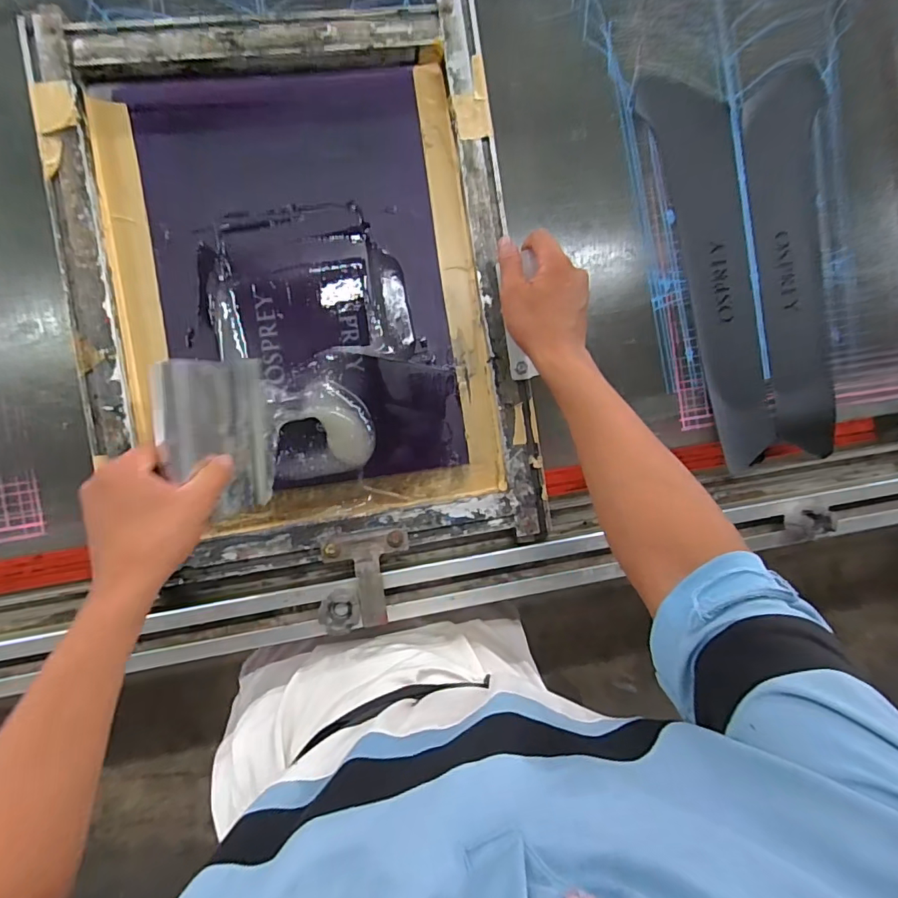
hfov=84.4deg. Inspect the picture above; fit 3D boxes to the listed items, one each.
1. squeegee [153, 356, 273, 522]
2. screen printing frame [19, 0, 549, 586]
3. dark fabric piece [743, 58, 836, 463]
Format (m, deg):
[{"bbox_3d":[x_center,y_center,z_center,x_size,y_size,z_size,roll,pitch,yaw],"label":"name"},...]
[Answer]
[{"bbox_3d":[-0.197,-0.010,0.434,0.018,0.131,0.135,4,93,16],"label":"squeegee"},{"bbox_3d":[-0.146,-0.153,0.494,0.415,0.032,0.522,-9,91,-6],"label":"screen printing frame"},{"bbox_3d":[0.389,-0.211,0.557,0.088,0.012,0.423,-4,91,-6],"label":"dark fabric piece"}]

